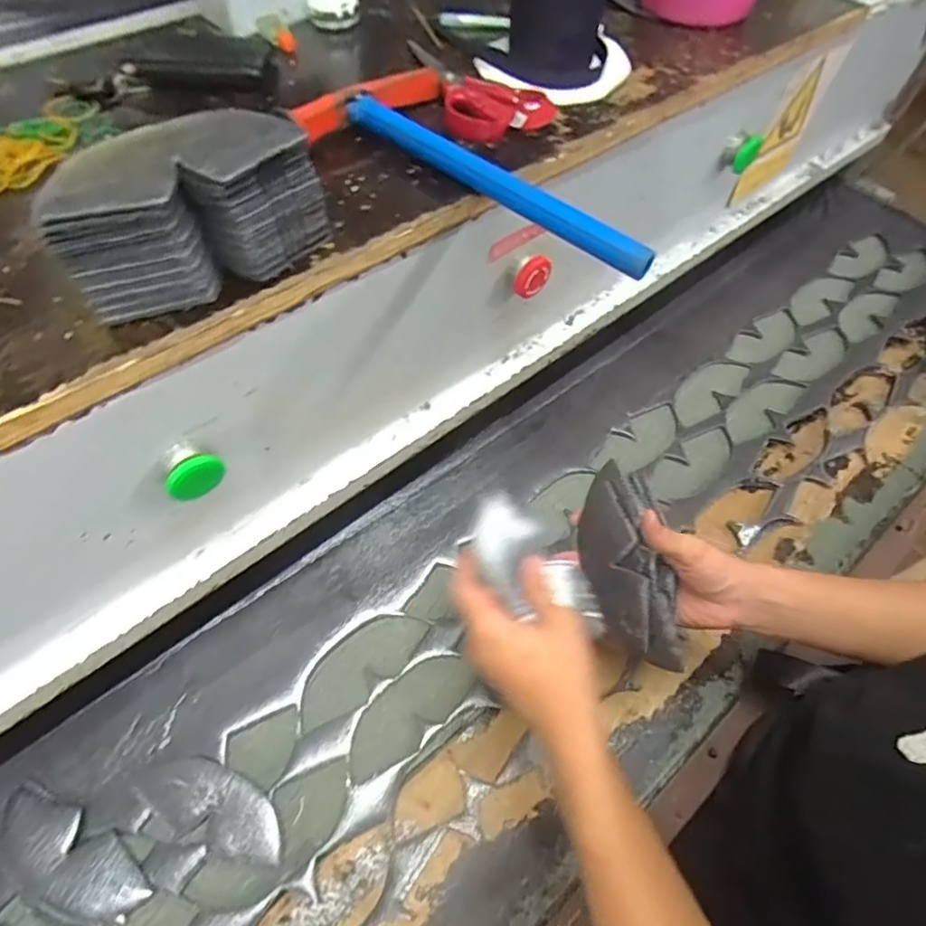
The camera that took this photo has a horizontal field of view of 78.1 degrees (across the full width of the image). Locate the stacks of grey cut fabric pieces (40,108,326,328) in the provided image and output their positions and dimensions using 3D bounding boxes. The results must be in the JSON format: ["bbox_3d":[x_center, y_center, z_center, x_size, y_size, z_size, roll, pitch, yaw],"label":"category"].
[{"bbox_3d":[-0.153,-0.143,0.326,0.148,0.076,0.051,-31,61,-21],"label":"stacks of grey cut fabric pieces"}]

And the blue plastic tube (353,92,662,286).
[{"bbox_3d":[0.016,-0.198,0.393,0.261,0.020,0.017,36,61,22],"label":"blue plastic tube"}]

